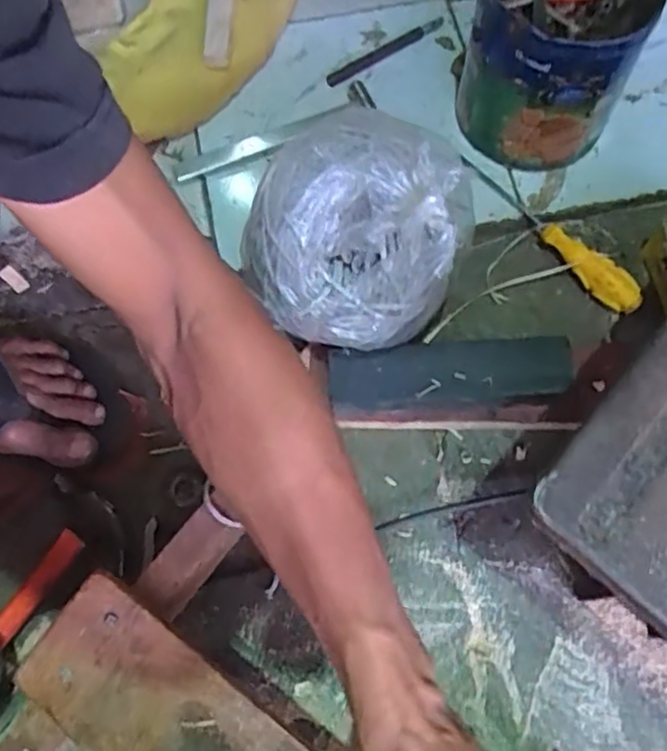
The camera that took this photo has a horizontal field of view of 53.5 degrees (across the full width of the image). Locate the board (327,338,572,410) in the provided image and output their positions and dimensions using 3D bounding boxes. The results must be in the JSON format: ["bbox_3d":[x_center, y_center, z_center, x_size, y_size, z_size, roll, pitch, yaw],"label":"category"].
[{"bbox_3d":[0.095,-0.002,0.544,0.194,0.022,0.049,-5,68,-1],"label":"board"}]

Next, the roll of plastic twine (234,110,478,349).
[{"bbox_3d":[0.014,-0.115,0.499,0.164,0.127,0.151,28,72,12],"label":"roll of plastic twine"}]

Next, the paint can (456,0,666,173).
[{"bbox_3d":[0.199,-0.295,0.617,0.142,0.173,0.156,0,68,1],"label":"paint can"}]

